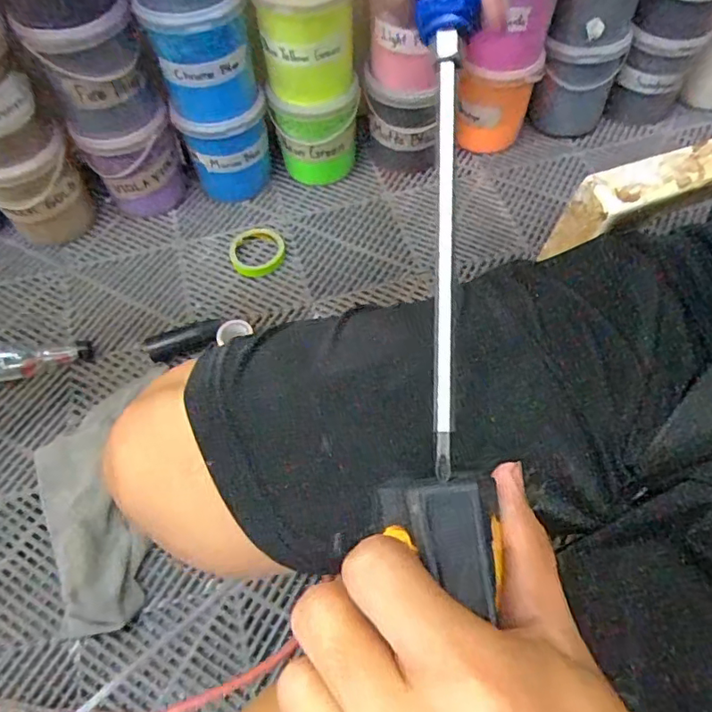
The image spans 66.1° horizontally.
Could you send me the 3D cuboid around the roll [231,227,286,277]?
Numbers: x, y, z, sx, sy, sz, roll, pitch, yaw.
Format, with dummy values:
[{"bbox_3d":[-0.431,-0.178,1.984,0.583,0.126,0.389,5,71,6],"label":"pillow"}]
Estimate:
[{"bbox_3d":[-0.172,-0.185,0.950,0.092,0.022,0.107,-8,60,-3],"label":"roll"}]

